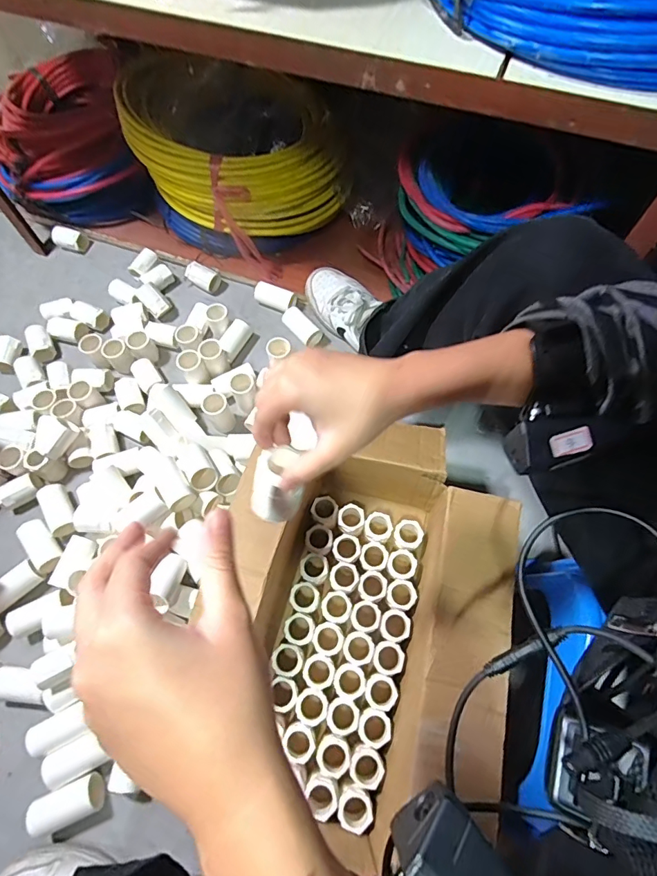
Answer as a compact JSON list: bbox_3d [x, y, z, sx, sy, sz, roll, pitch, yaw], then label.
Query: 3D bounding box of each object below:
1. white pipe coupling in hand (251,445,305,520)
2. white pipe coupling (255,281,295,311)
[{"bbox_3d":[-0.039,0.034,0.340,0.039,0.038,0.049,10,66,5],"label":"white pipe coupling in hand"},{"bbox_3d":[-0.098,-0.254,0.804,0.064,0.037,0.029,20,67,10],"label":"white pipe coupling"}]

